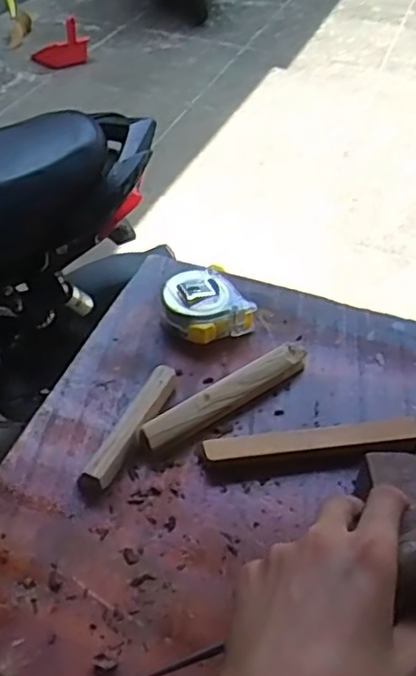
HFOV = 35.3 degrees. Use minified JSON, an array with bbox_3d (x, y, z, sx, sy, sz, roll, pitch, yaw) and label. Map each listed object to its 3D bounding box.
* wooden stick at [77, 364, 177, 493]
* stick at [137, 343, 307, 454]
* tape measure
[{"bbox_3d":[-0.053,0.063,0.464,0.020,0.018,0.112,18,46,17],"label":"wooden stick"},{"bbox_3d":[0.015,0.043,0.484,0.148,0.023,0.020,-29,51,-28],"label":"stick"},{"bbox_3d":[-0.004,-0.027,0.547,0.065,0.028,0.064,-22,48,-23],"label":"tape measure"}]

